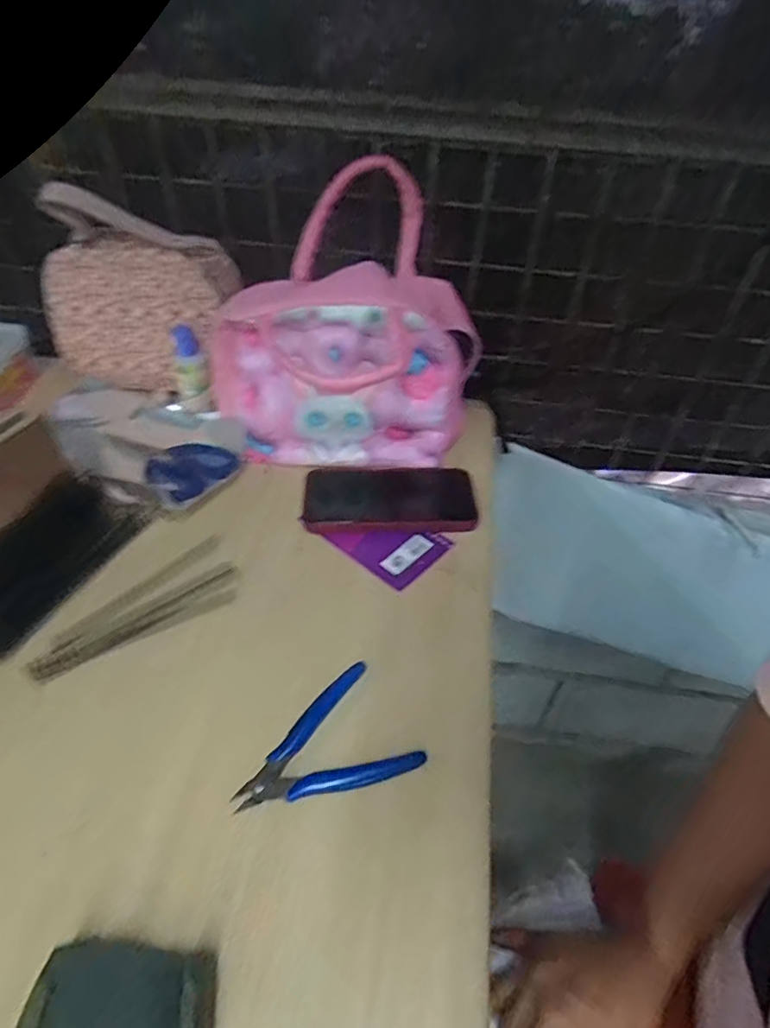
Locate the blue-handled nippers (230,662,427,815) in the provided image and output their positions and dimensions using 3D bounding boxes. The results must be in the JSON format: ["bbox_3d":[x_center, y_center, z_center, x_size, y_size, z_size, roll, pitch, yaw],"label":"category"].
[{"bbox_3d":[-0.044,0.157,0.372,0.112,0.009,0.081,-21,50,-23],"label":"blue-handled nippers"}]

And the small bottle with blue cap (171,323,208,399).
[{"bbox_3d":[-0.207,-0.158,0.603,0.033,0.080,0.042,7,45,3],"label":"small bottle with blue cap"}]

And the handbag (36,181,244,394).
[{"bbox_3d":[-0.264,-0.240,0.616,0.205,0.182,0.103,11,46,7],"label":"handbag"}]

